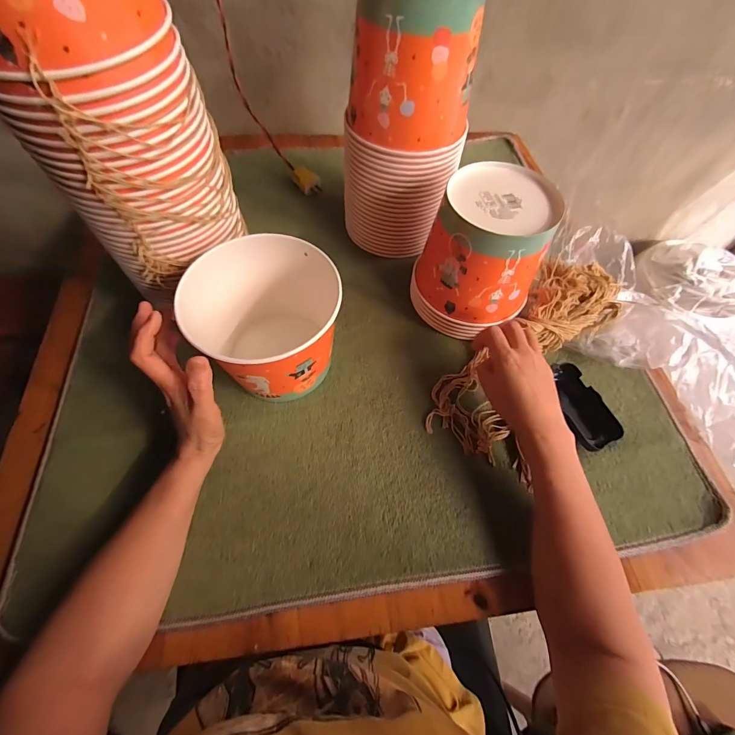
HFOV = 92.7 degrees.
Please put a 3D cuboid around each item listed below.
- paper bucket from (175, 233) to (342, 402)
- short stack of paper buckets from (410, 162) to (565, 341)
[{"bbox_3d":[-0.106,-0.046,0.414,0.143,0.131,0.139,0,68,0],"label":"paper bucket"},{"bbox_3d":[0.146,-0.141,0.462,0.148,0.164,0.143,30,65,13],"label":"short stack of paper buckets"}]

